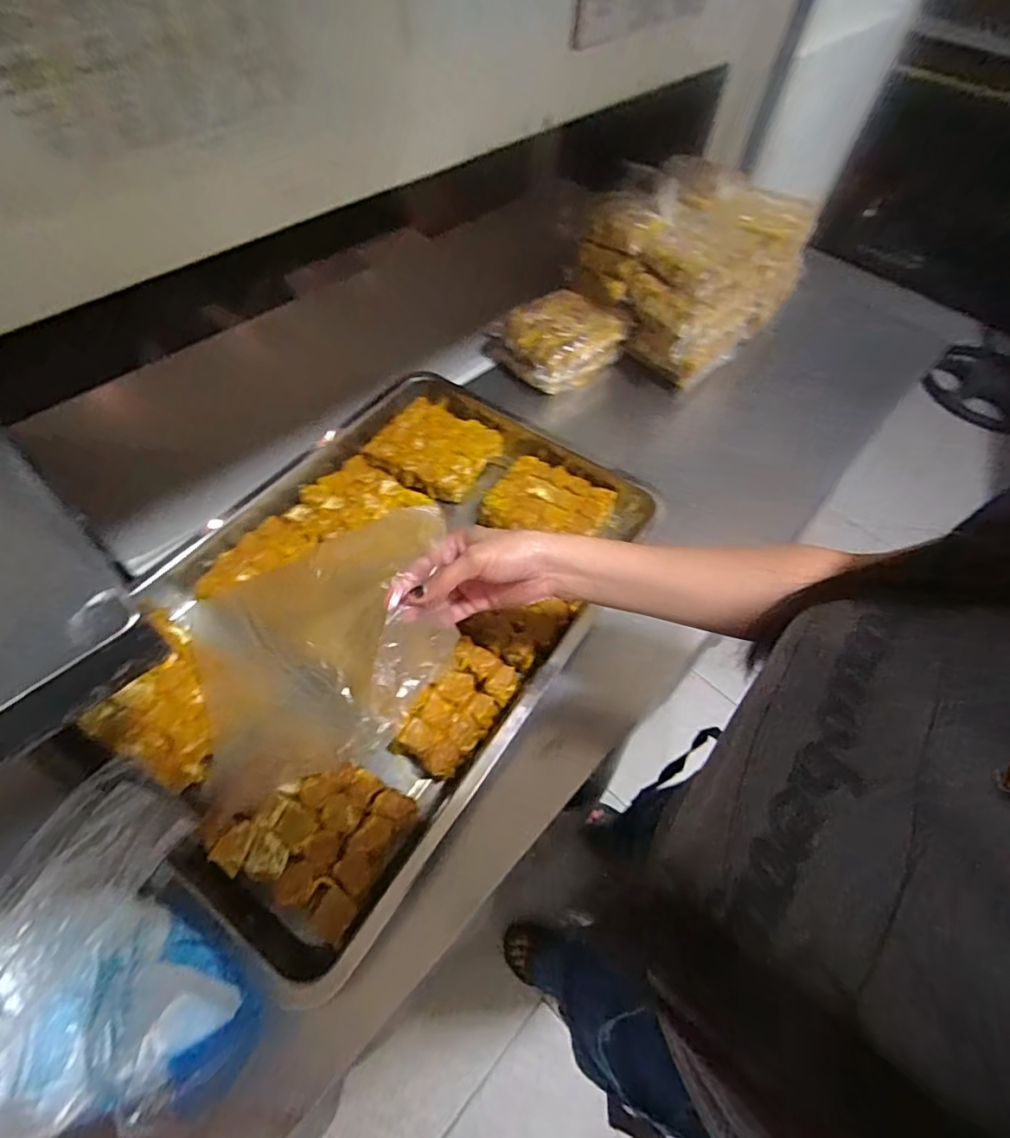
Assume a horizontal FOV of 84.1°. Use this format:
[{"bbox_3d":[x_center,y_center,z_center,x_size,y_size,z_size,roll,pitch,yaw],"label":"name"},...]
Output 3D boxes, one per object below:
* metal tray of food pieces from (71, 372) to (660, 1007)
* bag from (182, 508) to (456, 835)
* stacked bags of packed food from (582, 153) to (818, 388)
[{"bbox_3d":[-0.132,0.022,0.589,0.390,0.063,0.571,31,60,16],"label":"metal tray of food pieces"},{"bbox_3d":[-0.154,0.057,0.452,0.219,0.155,0.183,-14,59,-13],"label":"bag"},{"bbox_3d":[0.291,-0.452,0.836,0.311,0.151,0.227,-35,66,-23],"label":"stacked bags of packed food"}]

